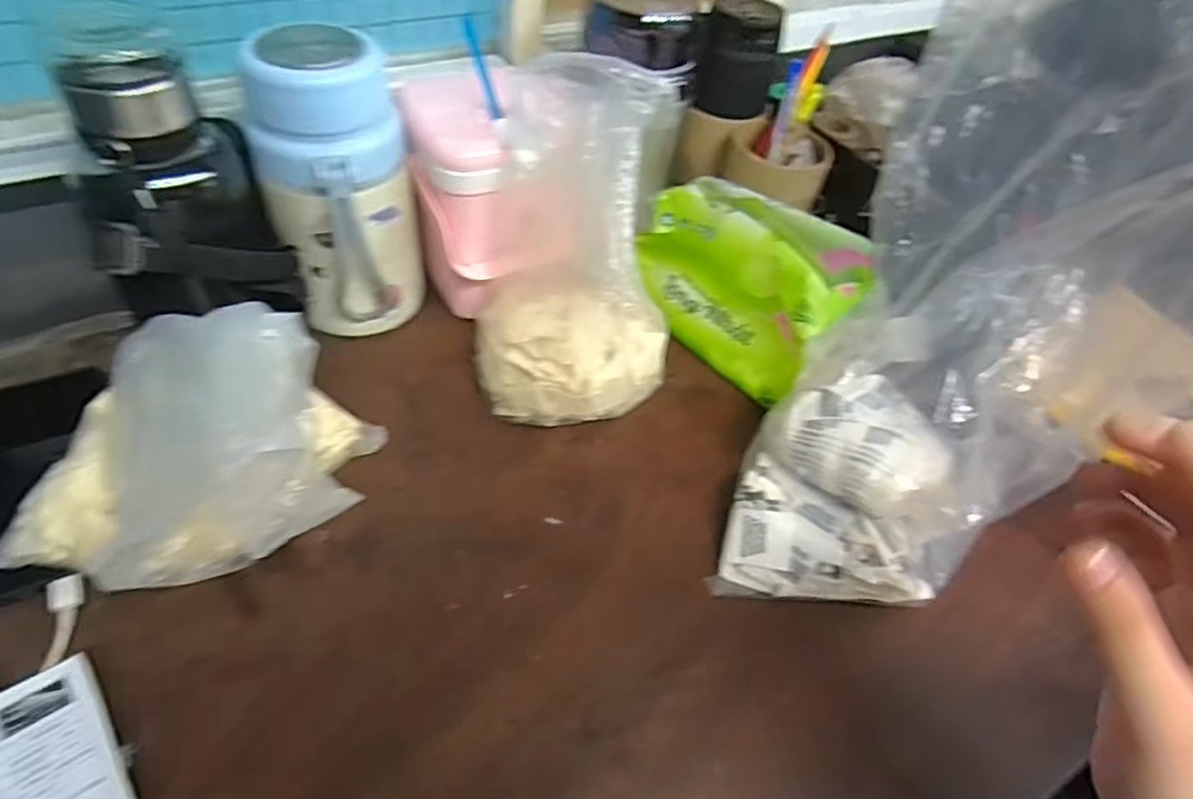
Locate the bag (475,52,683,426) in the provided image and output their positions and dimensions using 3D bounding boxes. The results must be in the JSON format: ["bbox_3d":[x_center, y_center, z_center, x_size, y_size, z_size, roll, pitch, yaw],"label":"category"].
[{"bbox_3d":[-0.015,-0.091,0.444,0.136,0.209,0.130,8,48,1],"label":"bag"}]

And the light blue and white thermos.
[{"bbox_3d":[-0.176,-0.133,0.461,0.079,0.199,0.083,16,49,8],"label":"light blue and white thermos"}]

